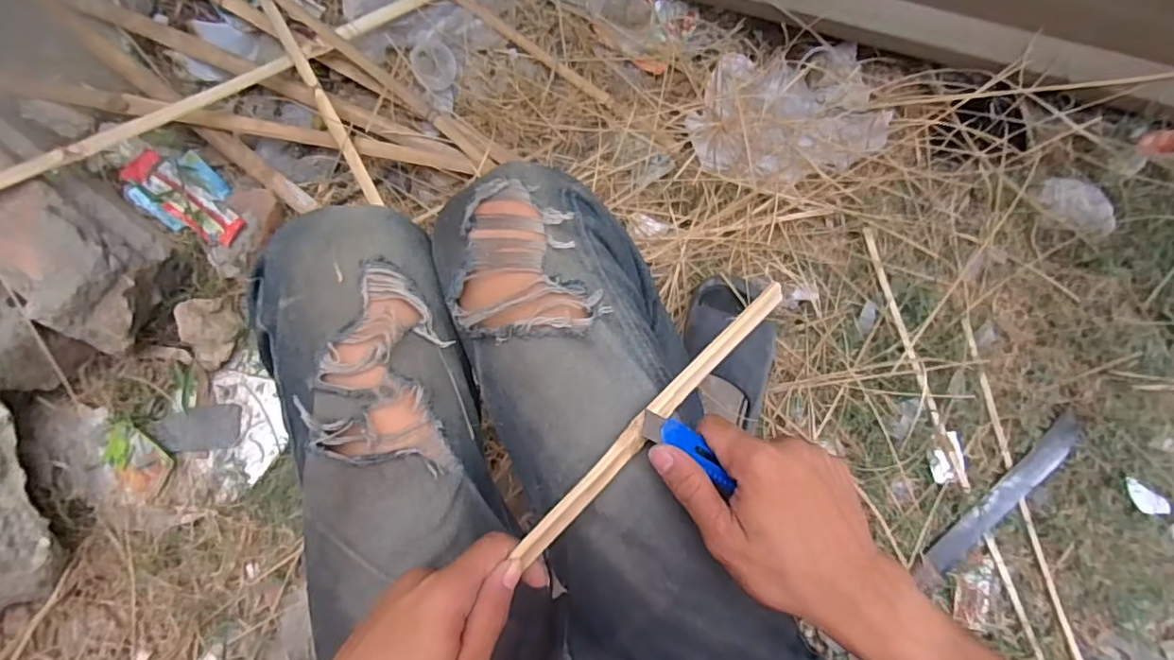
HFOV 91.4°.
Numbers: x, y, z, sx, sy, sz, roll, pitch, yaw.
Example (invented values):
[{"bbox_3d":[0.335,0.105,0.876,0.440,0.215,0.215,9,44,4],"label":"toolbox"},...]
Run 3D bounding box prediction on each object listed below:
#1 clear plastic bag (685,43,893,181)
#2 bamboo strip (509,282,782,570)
[{"bbox_3d":[0.304,-0.331,0.848,0.282,0.035,0.217,4,76,2],"label":"clear plastic bag"},{"bbox_3d":[0.043,0.054,0.361,0.014,0.011,0.233,43,81,8],"label":"bamboo strip"}]

